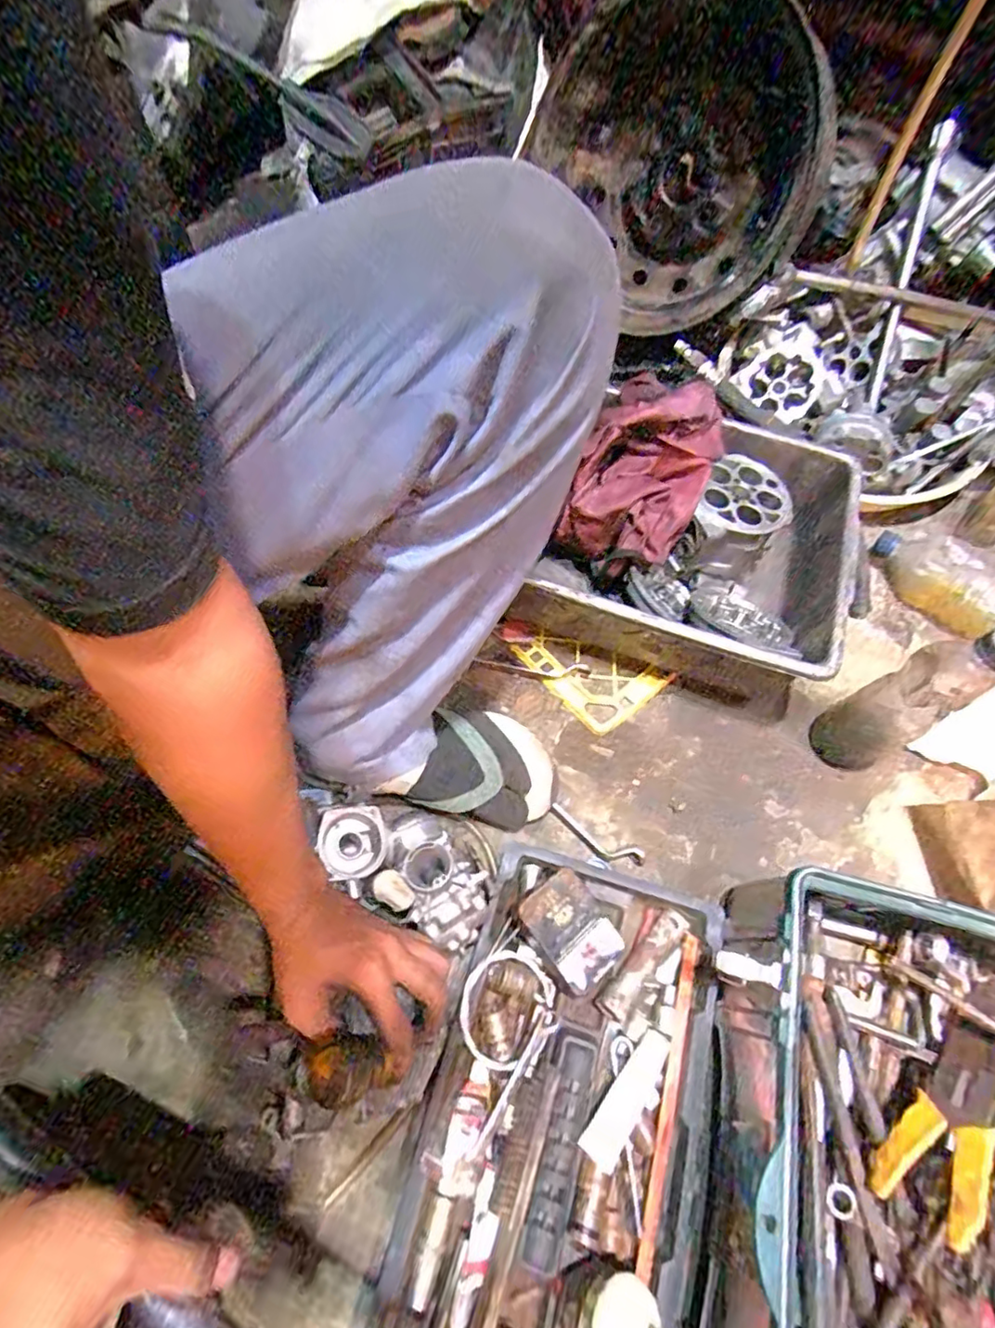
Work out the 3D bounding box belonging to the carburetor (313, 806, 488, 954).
[{"bbox_3d":[-0.079,0.177,0.528,0.164,0.055,0.099,35,49,-1],"label":"carburetor"}]

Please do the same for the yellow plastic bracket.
[{"bbox_3d":[0.108,0.003,0.689,0.113,0.011,0.144,-38,72,-18],"label":"yellow plastic bracket"}]

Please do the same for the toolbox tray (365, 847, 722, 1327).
[{"bbox_3d":[0.053,0.380,0.472,0.224,0.075,0.421,17,65,5],"label":"toolbox tray"}]

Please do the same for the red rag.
[{"bbox_3d":[0.157,-0.209,0.638,0.131,0.132,0.159,23,66,8],"label":"red rag"}]

